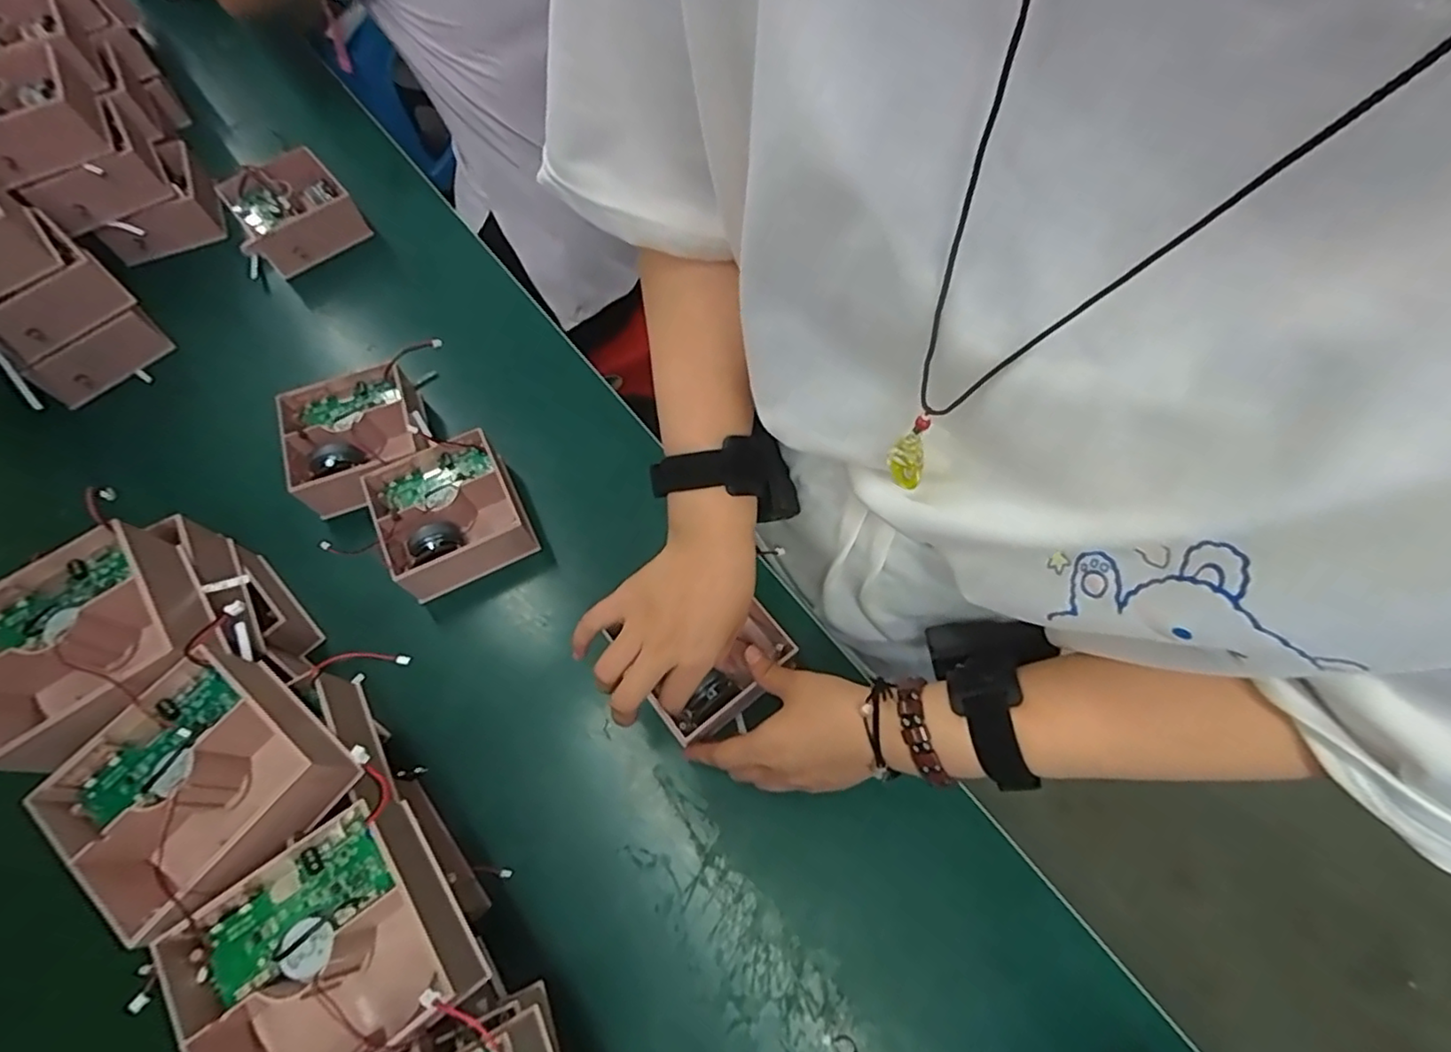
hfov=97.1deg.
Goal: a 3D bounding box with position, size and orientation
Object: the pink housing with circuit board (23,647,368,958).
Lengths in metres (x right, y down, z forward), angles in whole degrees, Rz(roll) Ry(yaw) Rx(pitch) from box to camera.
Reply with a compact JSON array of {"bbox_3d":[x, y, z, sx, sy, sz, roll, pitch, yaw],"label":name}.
[{"bbox_3d":[-0.276,0.140,0.341,0.112,0.062,0.108,36,71,16],"label":"pink housing with circuit board"}]

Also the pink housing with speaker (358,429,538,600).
[{"bbox_3d":[-0.221,-0.010,0.518,0.108,0.052,0.106,-30,69,-12],"label":"pink housing with speaker"}]

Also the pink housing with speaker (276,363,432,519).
[{"bbox_3d":[-0.309,-0.073,0.548,0.107,0.053,0.107,-16,66,-6],"label":"pink housing with speaker"}]

